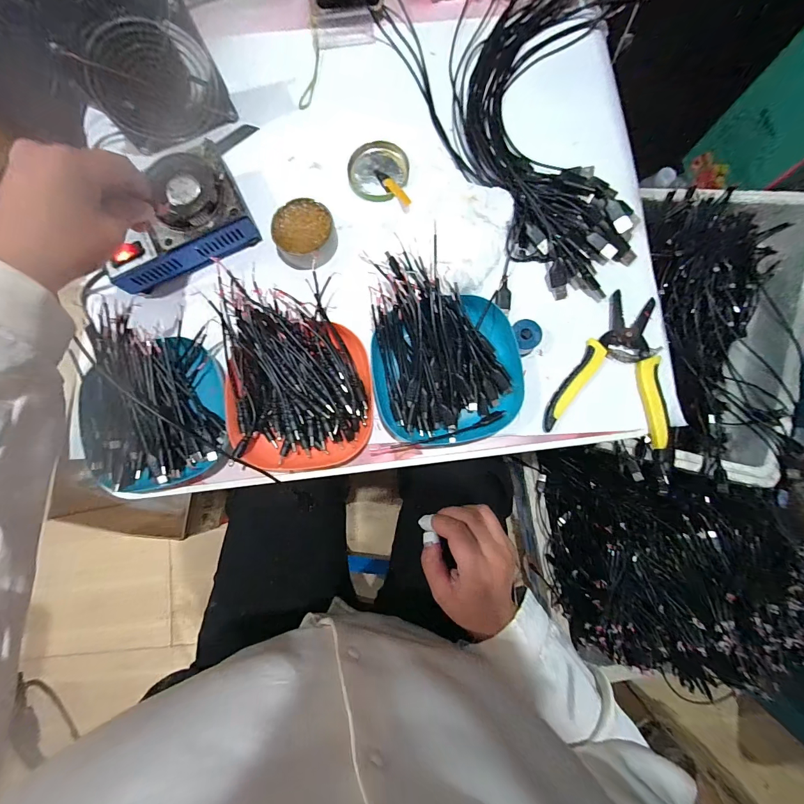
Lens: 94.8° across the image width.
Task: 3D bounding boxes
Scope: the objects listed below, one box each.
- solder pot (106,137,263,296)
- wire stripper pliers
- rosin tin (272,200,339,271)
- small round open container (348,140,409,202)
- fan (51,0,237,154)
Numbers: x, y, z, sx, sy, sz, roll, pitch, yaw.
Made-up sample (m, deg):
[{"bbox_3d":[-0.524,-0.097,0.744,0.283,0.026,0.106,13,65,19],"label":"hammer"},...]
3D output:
[{"bbox_3d":[-0.234,-0.185,0.376,0.145,0.055,0.089,-30,82,-3],"label":"solder pot"},{"bbox_3d":[0.211,-0.037,0.369,0.110,0.017,0.148,12,84,3],"label":"wire stripper pliers"},{"bbox_3d":[-0.103,-0.174,0.389,0.059,0.028,0.065,36,86,5],"label":"rosin tin"},{"bbox_3d":[-0.026,-0.255,0.407,0.061,0.011,0.065,0,84,2],"label":"small round open container"},{"bbox_3d":[-0.257,-0.339,0.388,0.121,0.099,0.038,-19,62,0],"label":"fan"}]

